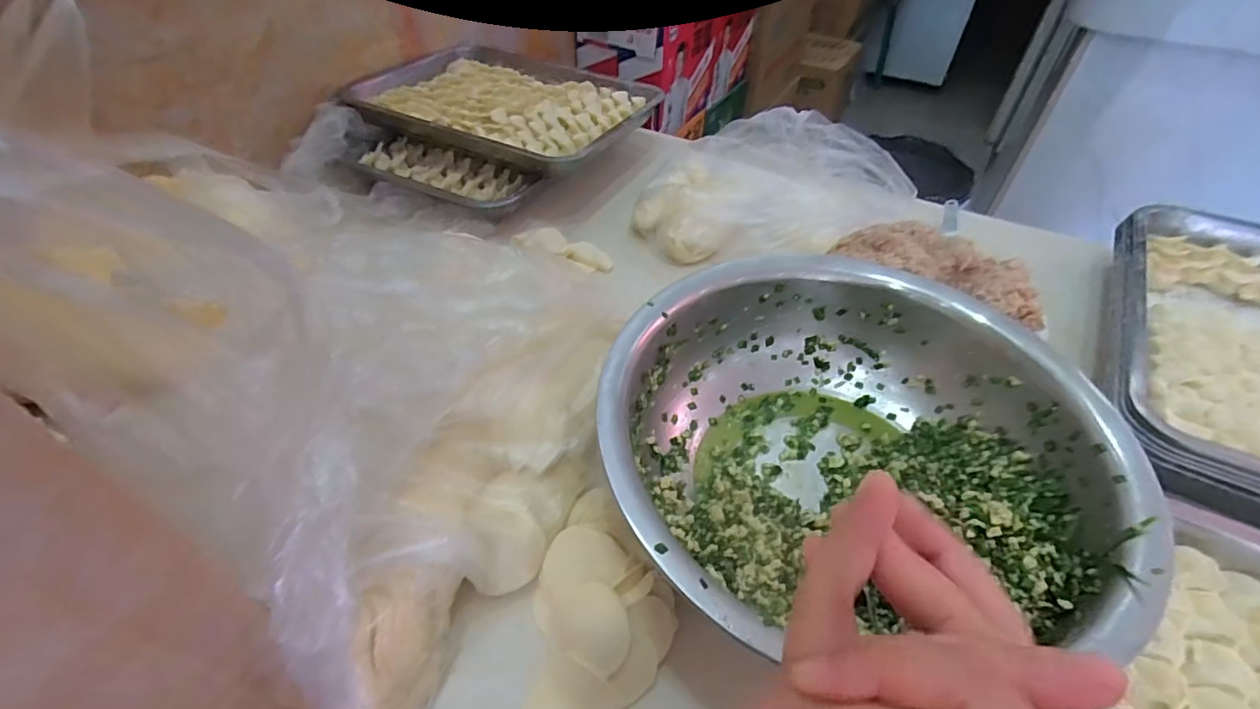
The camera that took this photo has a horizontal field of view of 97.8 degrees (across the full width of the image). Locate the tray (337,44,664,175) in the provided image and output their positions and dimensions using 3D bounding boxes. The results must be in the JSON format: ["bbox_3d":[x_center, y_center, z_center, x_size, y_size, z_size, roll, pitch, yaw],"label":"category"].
[{"bbox_3d":[-0.176,-0.373,0.802,0.396,0.034,0.296,22,49,19],"label":"tray"}]

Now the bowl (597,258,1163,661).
[{"bbox_3d":[0.152,0.070,0.408,0.339,0.101,0.318,3,46,2],"label":"bowl"}]

